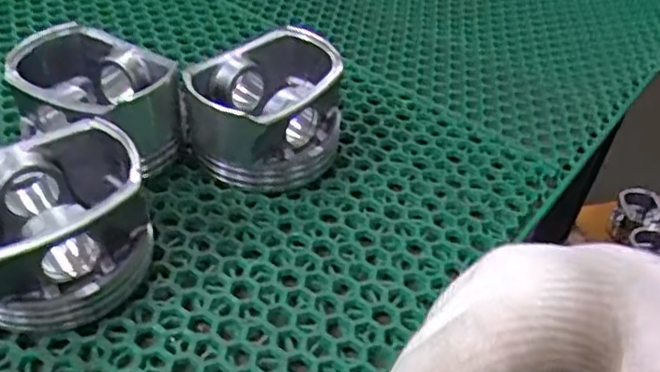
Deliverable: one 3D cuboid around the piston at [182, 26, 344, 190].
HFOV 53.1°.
[{"bbox_3d":[-0.032,-0.040,0.330,0.073,0.054,0.076,5,42,-2],"label":"piston"}]

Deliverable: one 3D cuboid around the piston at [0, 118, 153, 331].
[{"bbox_3d":[-0.111,0.016,0.259,0.074,0.051,0.066,-20,49,-27],"label":"piston"}]

